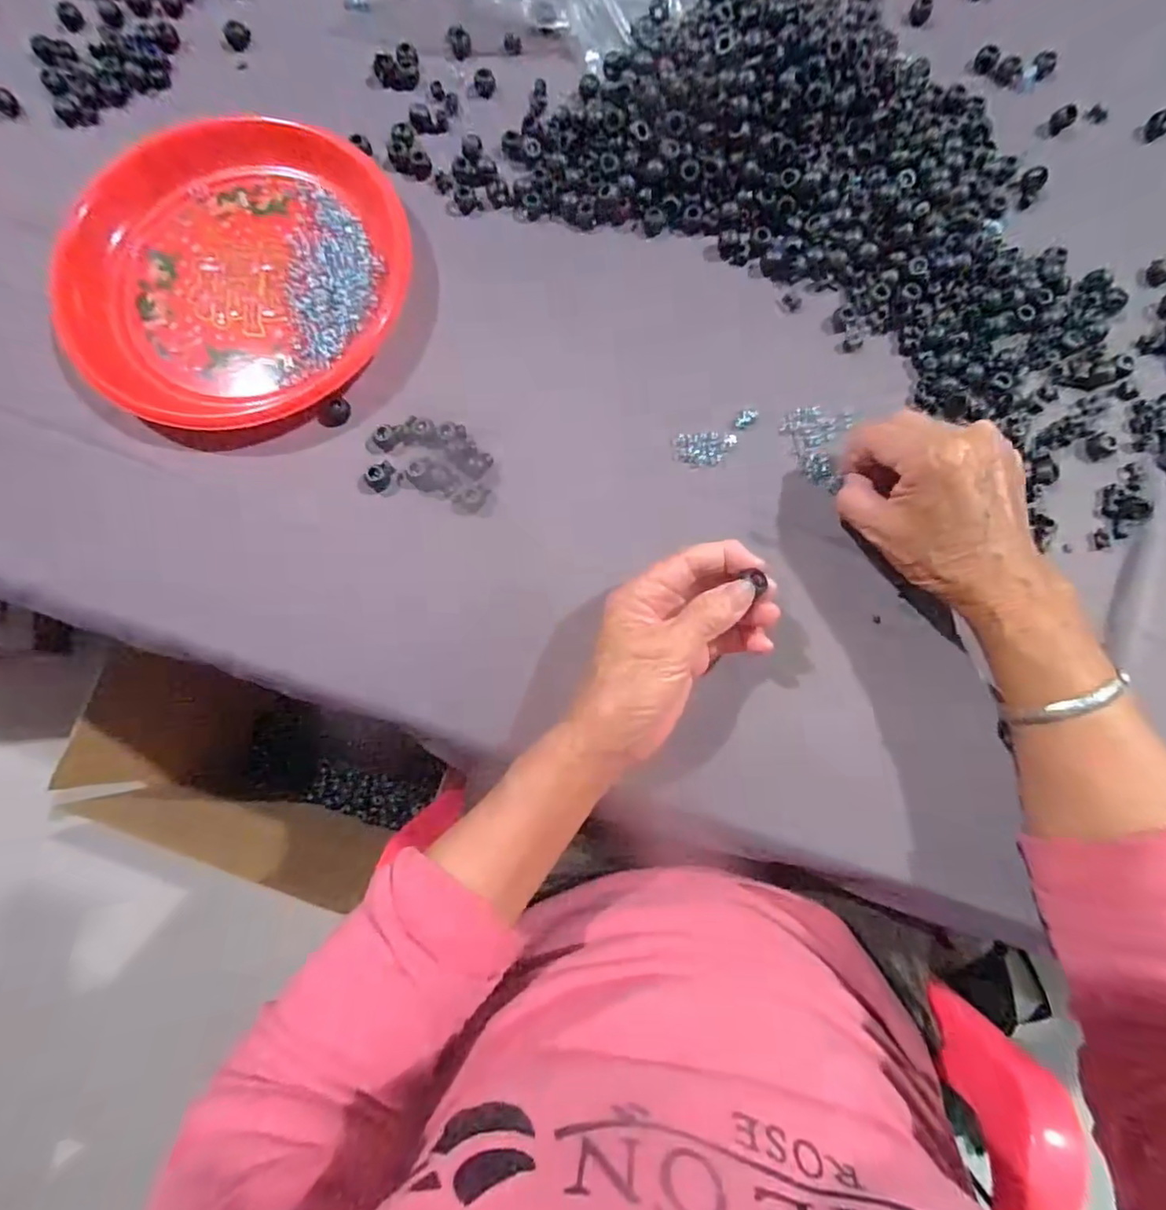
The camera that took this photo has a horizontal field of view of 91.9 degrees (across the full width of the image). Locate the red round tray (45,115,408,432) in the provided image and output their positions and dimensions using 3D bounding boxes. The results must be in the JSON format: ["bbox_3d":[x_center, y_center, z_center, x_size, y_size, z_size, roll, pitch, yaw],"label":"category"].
[{"bbox_3d":[-0.225,-0.224,0.374,0.213,0.031,0.203,-6,81,0],"label":"red round tray"}]

